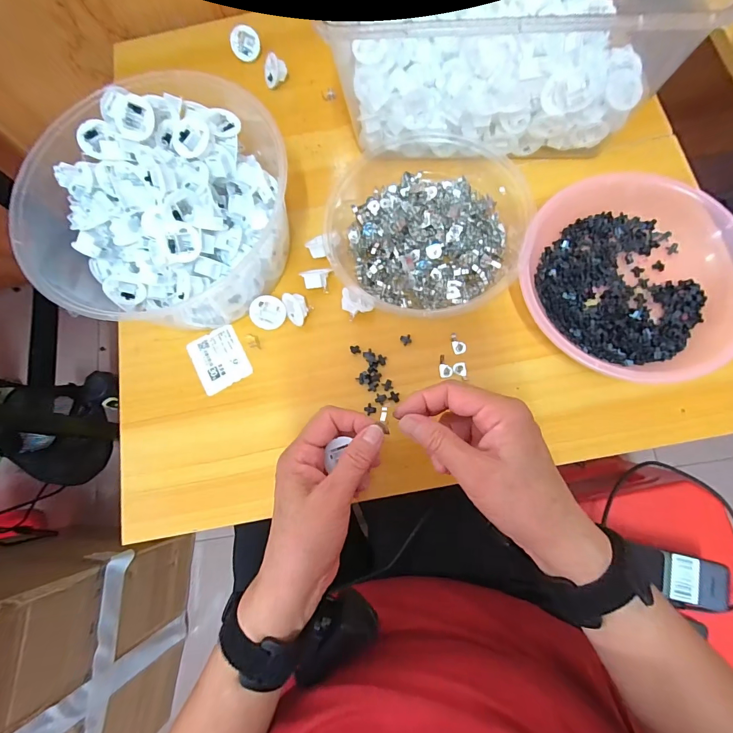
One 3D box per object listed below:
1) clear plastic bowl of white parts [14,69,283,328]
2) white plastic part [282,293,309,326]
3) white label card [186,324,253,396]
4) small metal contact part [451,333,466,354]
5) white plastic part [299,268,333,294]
[{"bbox_3d":[-0.181,-0.149,0.358,0.215,0.086,0.209,-1,77,5],"label":"clear plastic bowl of white parts"},{"bbox_3d":[-0.066,-0.055,0.369,0.021,0.018,0.030,-20,77,0],"label":"white plastic part"},{"bbox_3d":[-0.144,-0.007,0.381,0.048,0.004,0.060,-29,74,-8],"label":"white label card"},{"bbox_3d":[0.086,-0.022,0.360,0.012,0.004,0.020,-11,77,2],"label":"small metal contact part"},{"bbox_3d":[-0.048,-0.084,0.377,0.028,0.019,0.020,0,77,5],"label":"white plastic part"}]

